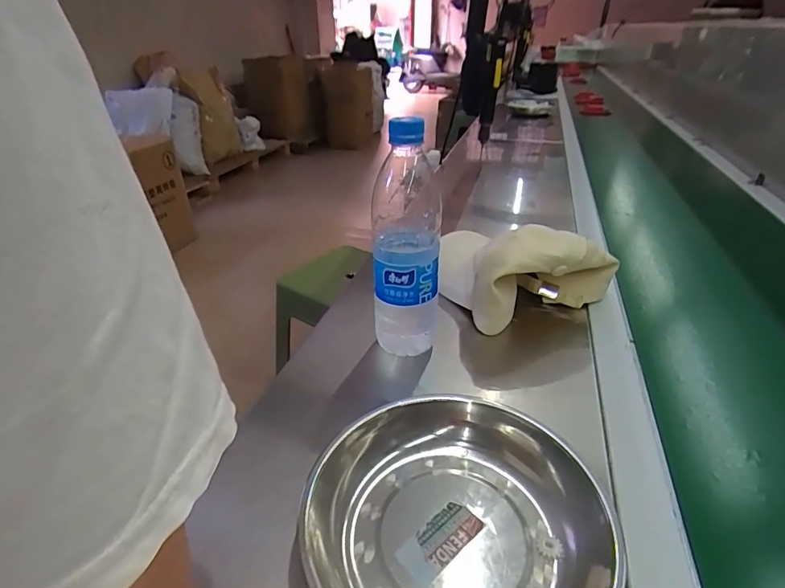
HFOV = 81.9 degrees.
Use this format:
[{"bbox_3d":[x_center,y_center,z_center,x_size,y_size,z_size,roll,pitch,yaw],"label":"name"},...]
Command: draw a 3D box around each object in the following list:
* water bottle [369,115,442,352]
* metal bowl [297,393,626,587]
[{"bbox_3d":[0.012,-0.043,0.420,0.063,0.212,0.053,0,30,-1],"label":"water bottle"},{"bbox_3d":[0.038,0.146,0.288,0.183,0.044,0.183,2,32,-1],"label":"metal bowl"}]

